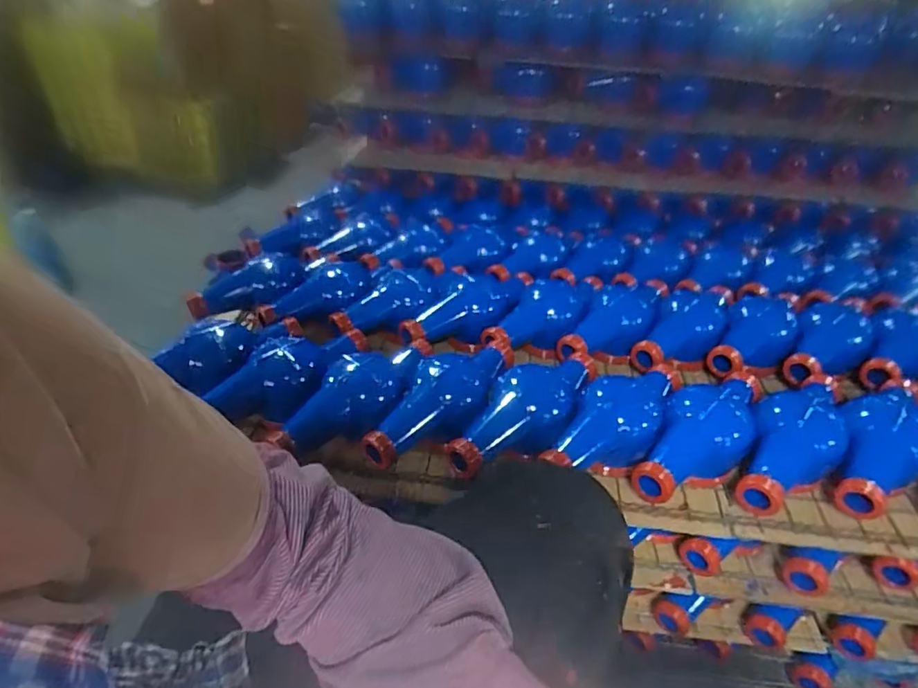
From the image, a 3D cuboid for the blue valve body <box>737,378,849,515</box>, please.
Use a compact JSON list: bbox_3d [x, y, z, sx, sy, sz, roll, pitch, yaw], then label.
[{"bbox_3d":[0.357,0.112,0.591,0.089,0.097,0.201,29,44,32],"label":"blue valve body"}]

